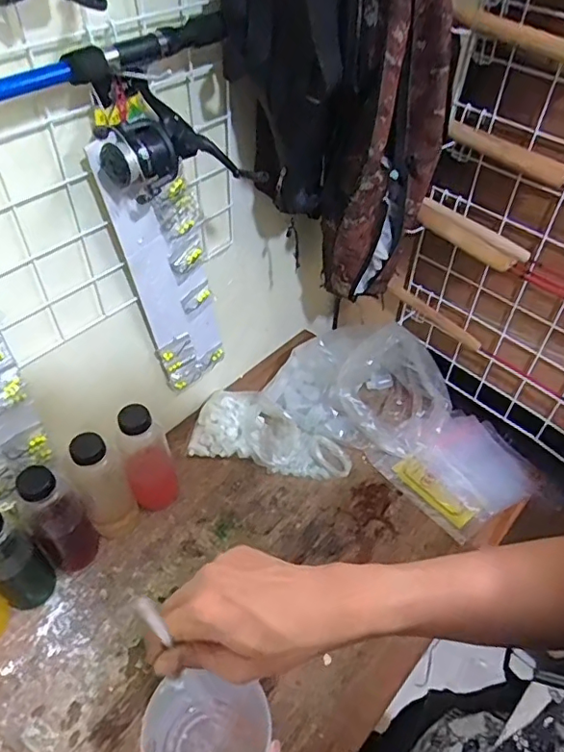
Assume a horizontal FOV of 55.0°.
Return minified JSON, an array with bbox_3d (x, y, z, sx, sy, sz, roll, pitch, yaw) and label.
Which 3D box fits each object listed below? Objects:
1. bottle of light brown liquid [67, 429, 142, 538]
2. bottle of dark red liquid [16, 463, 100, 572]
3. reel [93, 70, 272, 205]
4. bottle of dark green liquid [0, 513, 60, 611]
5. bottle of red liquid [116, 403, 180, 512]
[{"bbox_3d":[-0.236,0.147,0.727,0.061,0.193,0.052,-24,53,-21],"label":"bottle of light brown liquid"},{"bbox_3d":[-0.279,0.184,0.693,0.074,0.186,0.057,-29,54,-24],"label":"bottle of dark red liquid"},{"bbox_3d":[-0.100,-0.232,0.518,0.151,0.095,0.079,-12,49,-12],"label":"reel"},{"bbox_3d":[-0.327,0.220,0.655,0.065,0.190,0.070,30,54,24],"label":"bottle of dark green liquid"},{"bbox_3d":[-0.188,0.116,0.759,0.065,0.193,0.058,-12,49,-12],"label":"bottle of red liquid"}]

